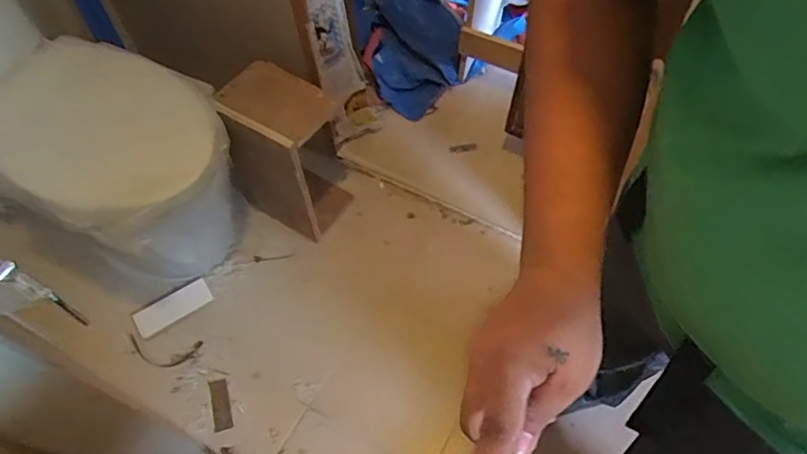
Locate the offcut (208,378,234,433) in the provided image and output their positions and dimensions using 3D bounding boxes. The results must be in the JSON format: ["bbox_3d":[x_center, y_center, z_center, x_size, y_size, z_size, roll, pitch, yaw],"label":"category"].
[{"bbox_3d":[-0.412,0.398,1.232,0.038,0.012,0.118,-18,59,-9],"label":"offcut"}]

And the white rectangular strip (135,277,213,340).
[{"bbox_3d":[-0.558,0.192,1.330,0.176,0.009,0.074,-31,63,-26],"label":"white rectangular strip"}]

